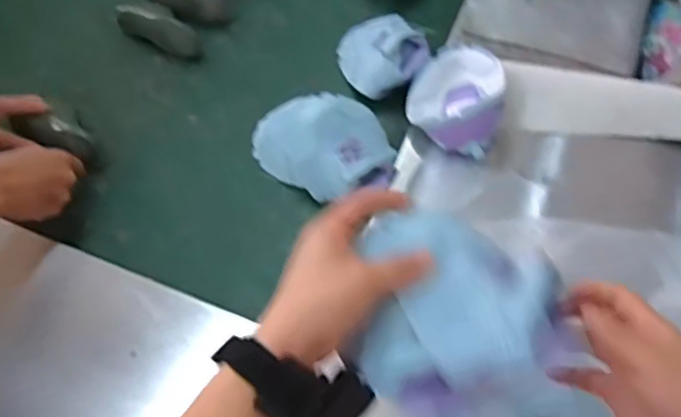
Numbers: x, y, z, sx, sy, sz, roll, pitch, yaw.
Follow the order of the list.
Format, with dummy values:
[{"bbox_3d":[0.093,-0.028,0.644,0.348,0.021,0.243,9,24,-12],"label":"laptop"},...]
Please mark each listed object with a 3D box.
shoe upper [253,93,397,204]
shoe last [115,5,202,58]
[{"bbox_3d":[-0.031,-0.082,0.782,0.184,0.078,0.112,35,70,15],"label":"shoe upper"},{"bbox_3d":[-0.265,-0.258,0.887,0.138,0.049,0.040,29,68,13],"label":"shoe last"}]

